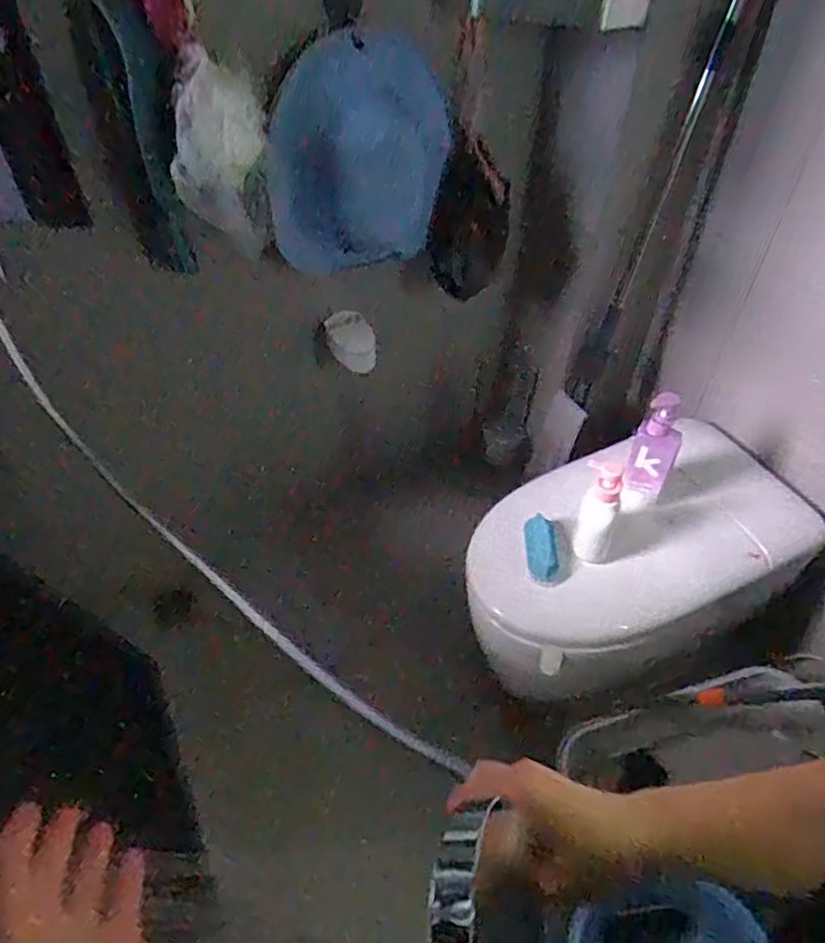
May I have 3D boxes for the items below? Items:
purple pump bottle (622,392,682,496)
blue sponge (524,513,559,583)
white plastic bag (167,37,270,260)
[{"bbox_3d":[0.444,-0.039,1.205,0.074,0.230,0.055,22,49,18],"label":"purple pump bottle"},{"bbox_3d":[0.236,0.136,1.202,0.059,0.021,0.122,2,61,0],"label":"blue sponge"},{"bbox_3d":[-0.290,-0.480,0.993,0.131,0.251,0.094,-4,47,-6],"label":"white plastic bag"}]

